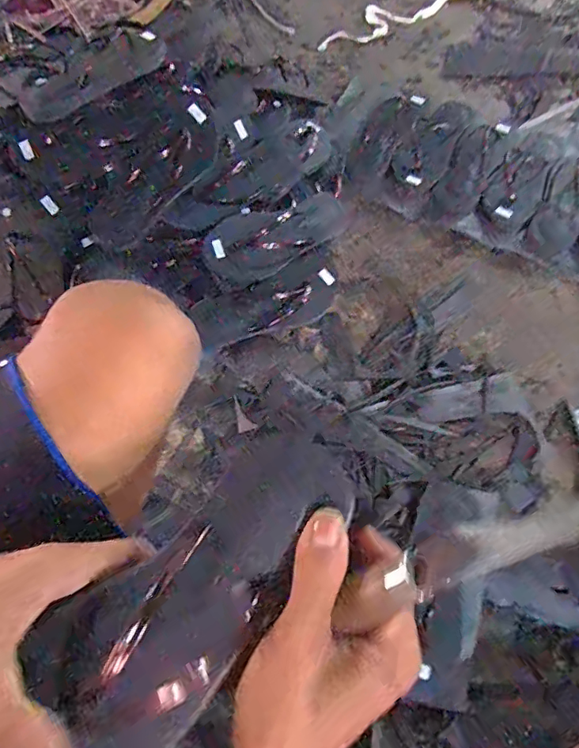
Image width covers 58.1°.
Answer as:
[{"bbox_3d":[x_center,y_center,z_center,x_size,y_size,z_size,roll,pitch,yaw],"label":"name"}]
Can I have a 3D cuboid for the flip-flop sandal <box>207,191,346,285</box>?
[{"bbox_3d":[-0.011,-0.209,0.778,0.241,0.025,0.092,-30,96,-22],"label":"flip-flop sandal"}]

